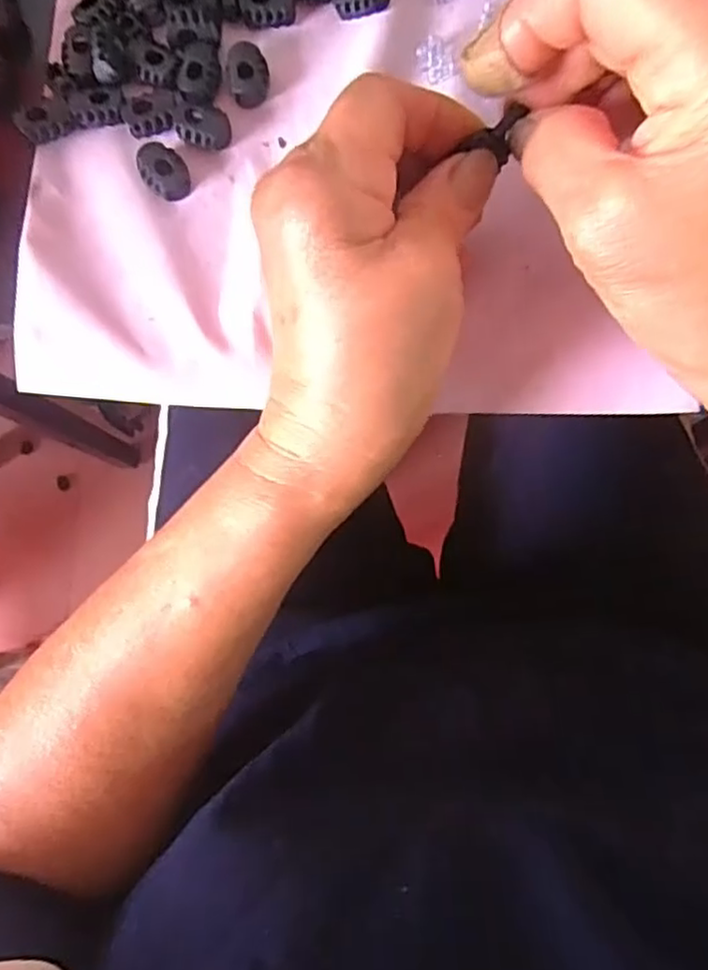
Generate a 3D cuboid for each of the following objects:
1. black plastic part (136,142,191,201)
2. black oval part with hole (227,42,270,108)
[{"bbox_3d":[-0.074,-0.123,0.259,0.016,0.008,0.022,-41,82,-2],"label":"black plastic part"},{"bbox_3d":[-0.042,-0.163,0.262,0.015,0.007,0.023,-1,82,4],"label":"black oval part with hole"}]

